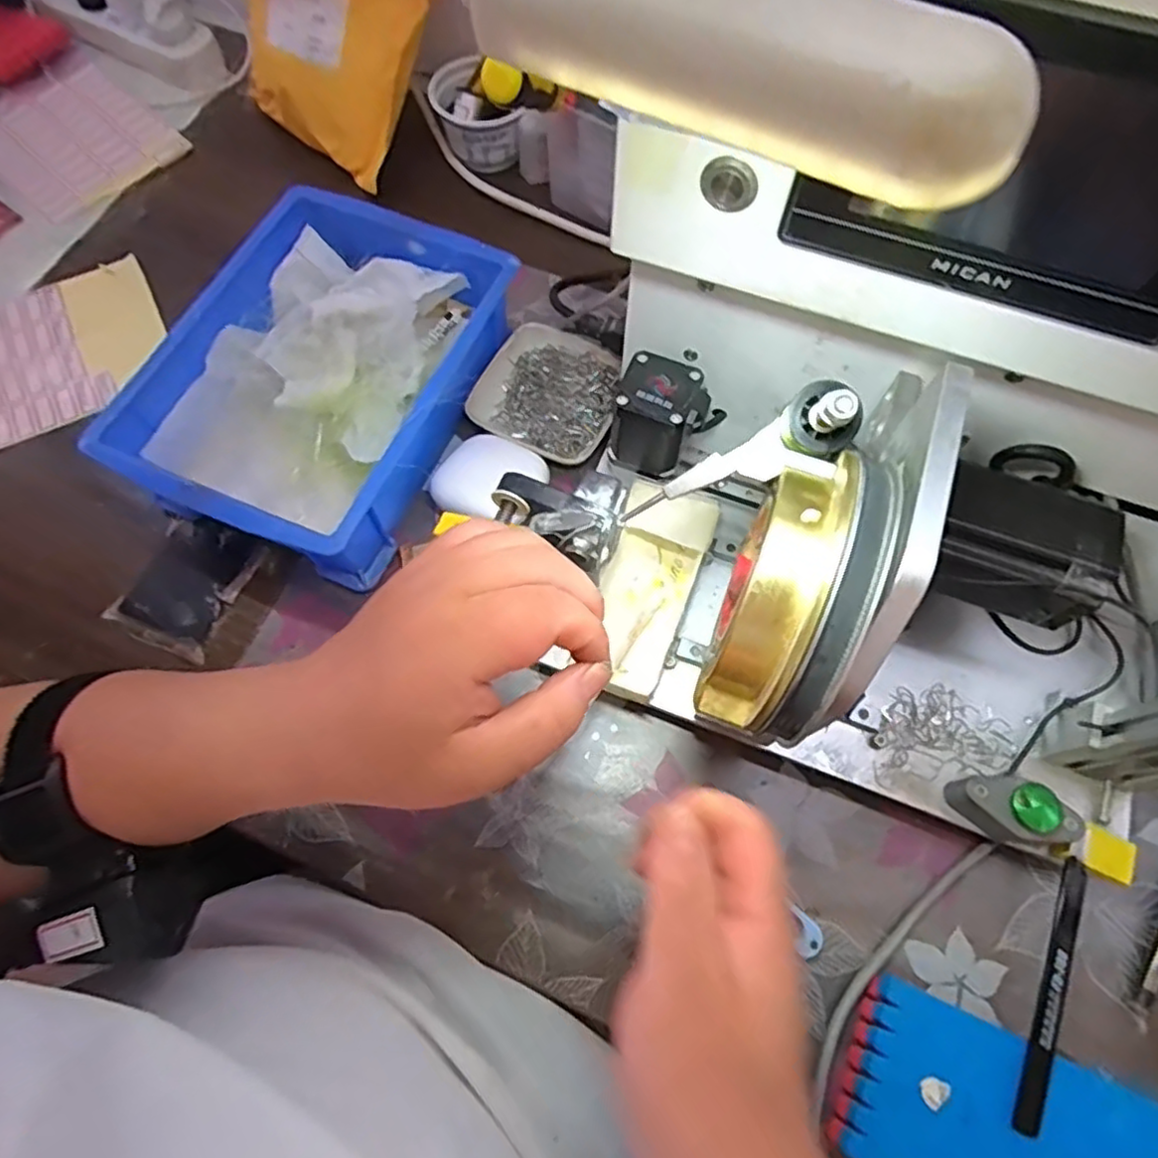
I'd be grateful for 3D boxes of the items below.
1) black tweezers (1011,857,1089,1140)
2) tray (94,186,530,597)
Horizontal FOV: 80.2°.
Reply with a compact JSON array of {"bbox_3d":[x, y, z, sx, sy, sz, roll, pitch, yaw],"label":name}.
[{"bbox_3d":[0.231,0.201,0.334,0.013,0.009,0.125,23,70,8],"label":"black tweezers"},{"bbox_3d":[-0.164,-0.133,0.460,0.183,0.071,0.241,26,70,9],"label":"tray"}]

